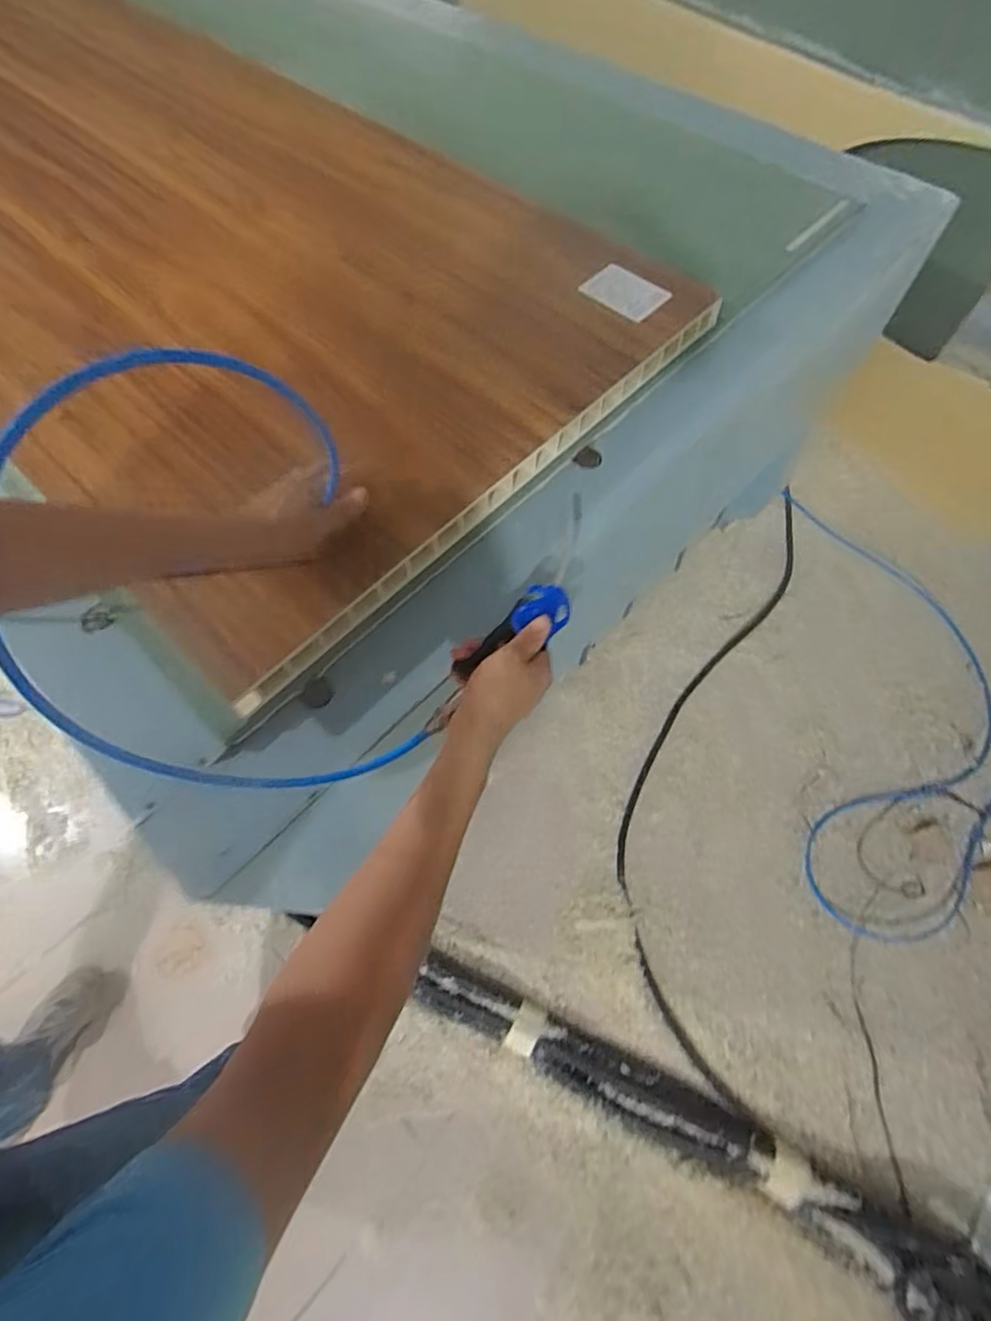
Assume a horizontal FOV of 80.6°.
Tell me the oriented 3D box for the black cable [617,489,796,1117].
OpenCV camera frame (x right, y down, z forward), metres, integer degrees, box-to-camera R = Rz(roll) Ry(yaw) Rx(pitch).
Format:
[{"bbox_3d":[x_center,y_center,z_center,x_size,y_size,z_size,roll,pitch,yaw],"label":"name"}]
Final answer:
[{"bbox_3d":[0.501,0.148,1.350,0.304,0.044,1.411,15,65,7],"label":"black cable"}]

